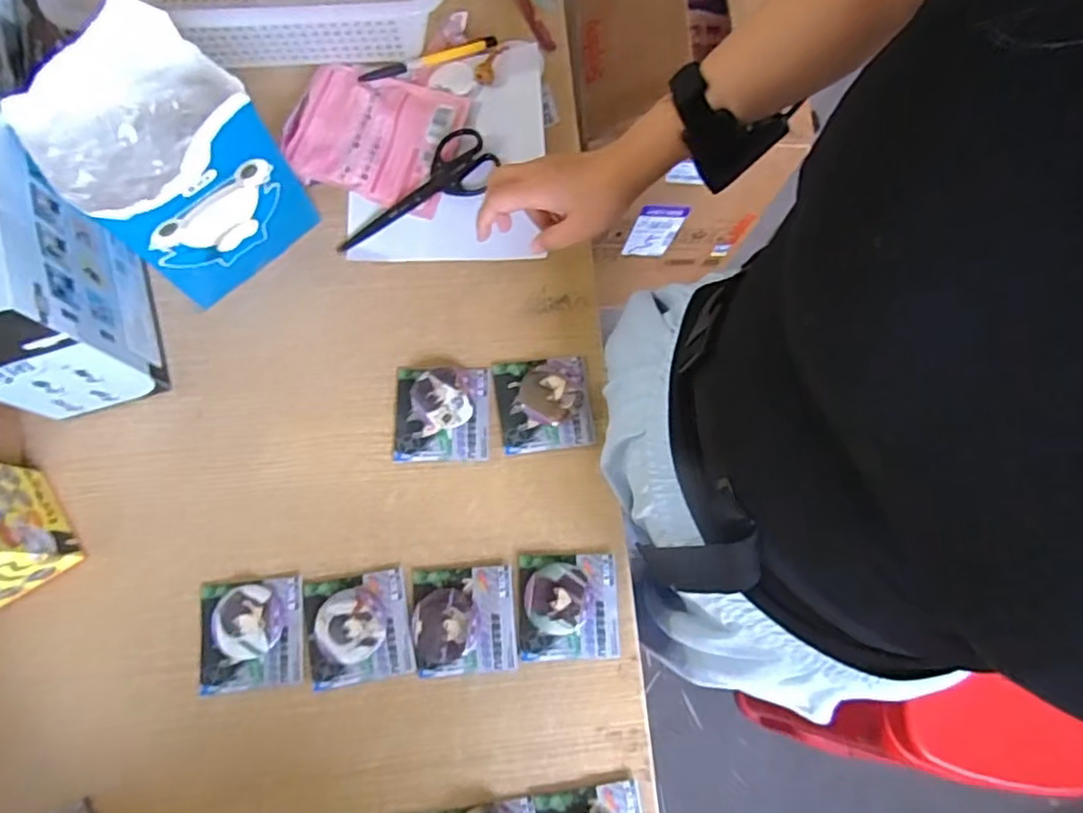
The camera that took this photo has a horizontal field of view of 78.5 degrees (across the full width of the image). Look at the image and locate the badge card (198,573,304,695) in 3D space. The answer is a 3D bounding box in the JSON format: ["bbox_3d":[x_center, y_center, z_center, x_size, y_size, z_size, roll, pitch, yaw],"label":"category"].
[{"bbox_3d":[-0.237,0.184,0.541,0.083,0.011,0.085,-6,77,-3],"label":"badge card"}]

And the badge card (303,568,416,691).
[{"bbox_3d":[-0.149,0.180,0.542,0.083,0.018,0.084,-10,78,-3],"label":"badge card"}]

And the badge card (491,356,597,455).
[{"bbox_3d":[0.002,-0.003,0.588,0.083,0.017,0.082,-7,78,-2],"label":"badge card"}]

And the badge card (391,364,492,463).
[{"bbox_3d":[-0.089,0.004,0.583,0.082,0.018,0.085,0,77,-1],"label":"badge card"}]

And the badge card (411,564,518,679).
[{"bbox_3d":[-0.064,0.176,0.546,0.083,0.015,0.084,-3,77,-2],"label":"badge card"}]

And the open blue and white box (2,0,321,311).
[{"bbox_3d":[-0.289,-0.188,0.536,0.132,0.181,0.118,-43,81,-10],"label":"open blue and white box"}]

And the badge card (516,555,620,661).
[{"bbox_3d":[0.023,0.165,0.551,0.081,0.013,0.084,-2,77,-1],"label":"badge card"}]

